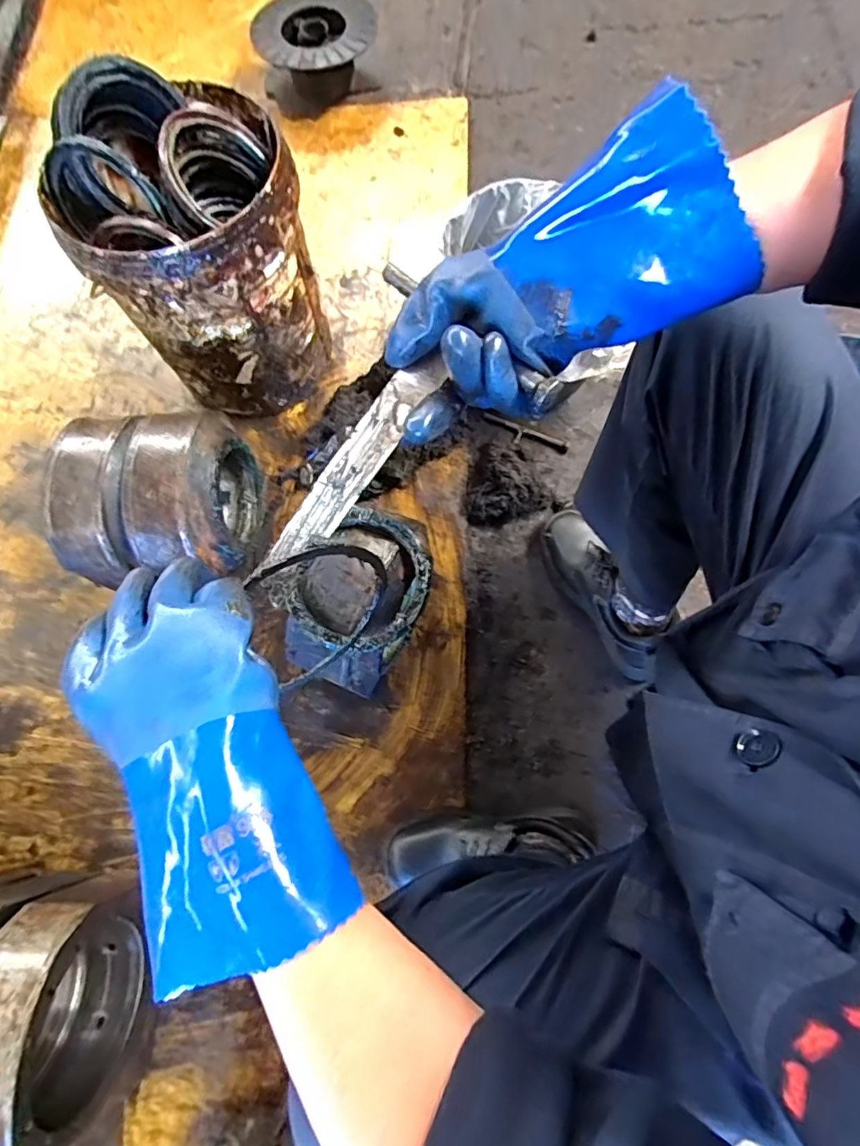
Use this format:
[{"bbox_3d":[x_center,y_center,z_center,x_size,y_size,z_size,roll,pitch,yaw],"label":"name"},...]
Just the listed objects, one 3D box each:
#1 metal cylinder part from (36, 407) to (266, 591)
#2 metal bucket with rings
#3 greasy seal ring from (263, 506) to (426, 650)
[{"bbox_3d":[-0.350,-0.091,0.705,0.209,0.168,0.195,-4,72,3],"label":"metal cylinder part"},{"bbox_3d":[-0.312,-0.441,0.761,0.265,0.370,0.279,-1,72,4],"label":"metal bucket with rings"},{"bbox_3d":[-0.073,0.010,0.566,0.138,0.015,0.150,-1,72,4],"label":"greasy seal ring"}]

